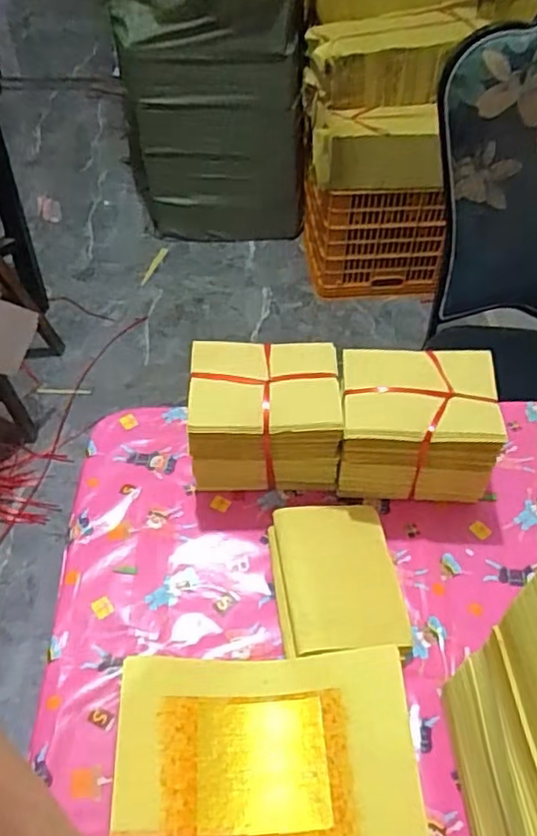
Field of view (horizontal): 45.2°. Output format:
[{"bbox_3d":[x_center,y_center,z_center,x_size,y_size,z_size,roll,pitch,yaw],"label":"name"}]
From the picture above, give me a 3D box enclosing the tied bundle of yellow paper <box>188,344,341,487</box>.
[{"bbox_3d":[-0.005,0.005,0.731,0.160,0.145,0.113,-1,50,-1],"label":"tied bundle of yellow paper"}]

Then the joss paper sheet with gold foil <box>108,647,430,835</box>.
[{"bbox_3d":[-0.001,0.260,0.486,0.220,0.032,0.163,-2,50,-2],"label":"joss paper sheet with gold foil"}]

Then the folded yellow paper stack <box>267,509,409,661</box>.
[{"bbox_3d":[0.068,0.168,0.674,0.120,0.035,0.156,-4,50,-3],"label":"folded yellow paper stack"}]

